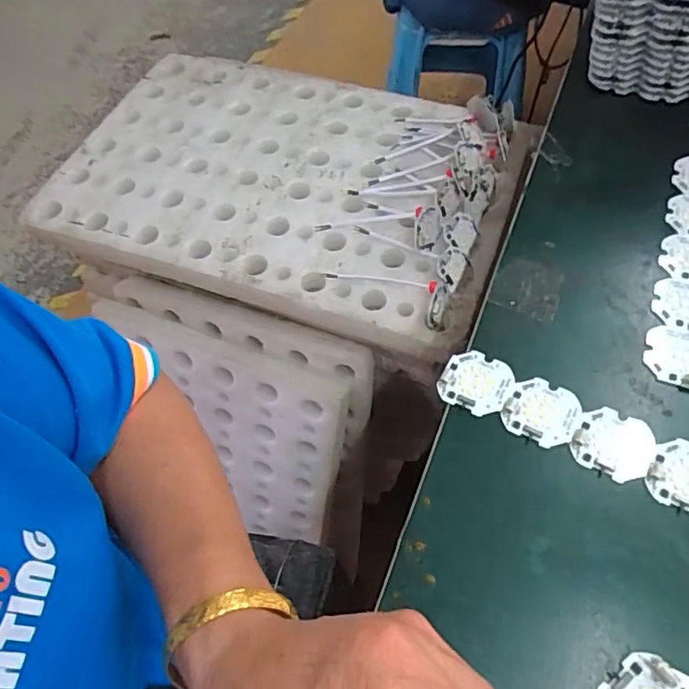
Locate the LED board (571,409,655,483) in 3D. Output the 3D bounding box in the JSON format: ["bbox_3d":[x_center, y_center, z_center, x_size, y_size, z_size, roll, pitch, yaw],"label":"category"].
[{"bbox_3d":[0.176,0.064,0.379,0.047,0.004,0.047,25,62,19],"label":"LED board"}]

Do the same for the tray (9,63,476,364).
[{"bbox_3d":[-0.081,-0.215,0.729,0.540,0.039,0.377,16,60,15],"label":"tray"}]

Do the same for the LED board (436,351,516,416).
[{"bbox_3d":[0.094,0.027,0.410,0.049,0.004,0.046,24,62,19],"label":"LED board"}]

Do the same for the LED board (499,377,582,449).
[{"bbox_3d":[0.135,0.045,0.393,0.047,0.004,0.045,26,63,20],"label":"LED board"}]

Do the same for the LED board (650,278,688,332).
[{"bbox_3d":[0.255,-0.030,0.431,0.047,0.004,0.046,17,60,15],"label":"LED board"}]

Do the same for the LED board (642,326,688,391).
[{"bbox_3d":[0.236,0.009,0.407,0.047,0.004,0.044,17,60,15],"label":"LED board"}]

